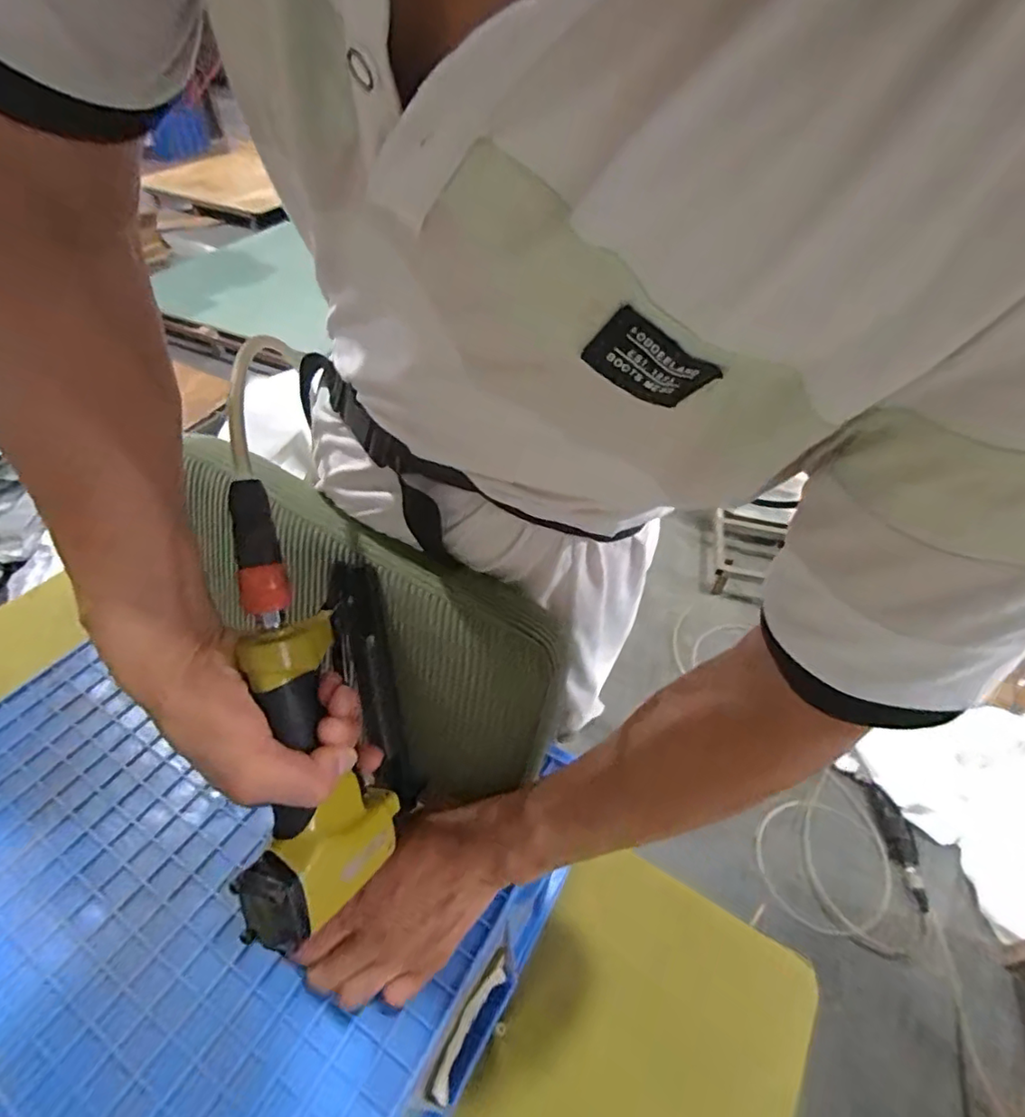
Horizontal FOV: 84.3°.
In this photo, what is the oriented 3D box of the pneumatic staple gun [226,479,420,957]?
[{"bbox_3d":[-0.120,0.089,0.378,0.055,0.149,0.262,-10,84,26],"label":"pneumatic staple gun"}]

